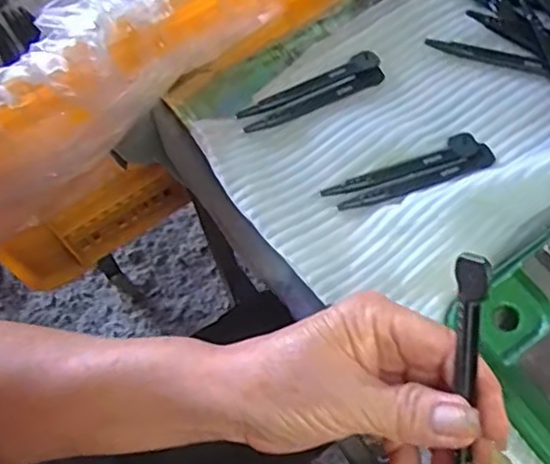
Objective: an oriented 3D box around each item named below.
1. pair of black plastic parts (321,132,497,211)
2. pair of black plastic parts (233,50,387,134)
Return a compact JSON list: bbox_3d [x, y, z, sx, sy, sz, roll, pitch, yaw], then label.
[{"bbox_3d":[0.082,-0.034,0.400,0.101,0.006,0.027,-20,66,-7],"label":"pair of black plastic parts"},{"bbox_3d":[0.024,-0.088,0.427,0.099,0.006,0.022,-26,67,-9],"label":"pair of black plastic parts"}]

